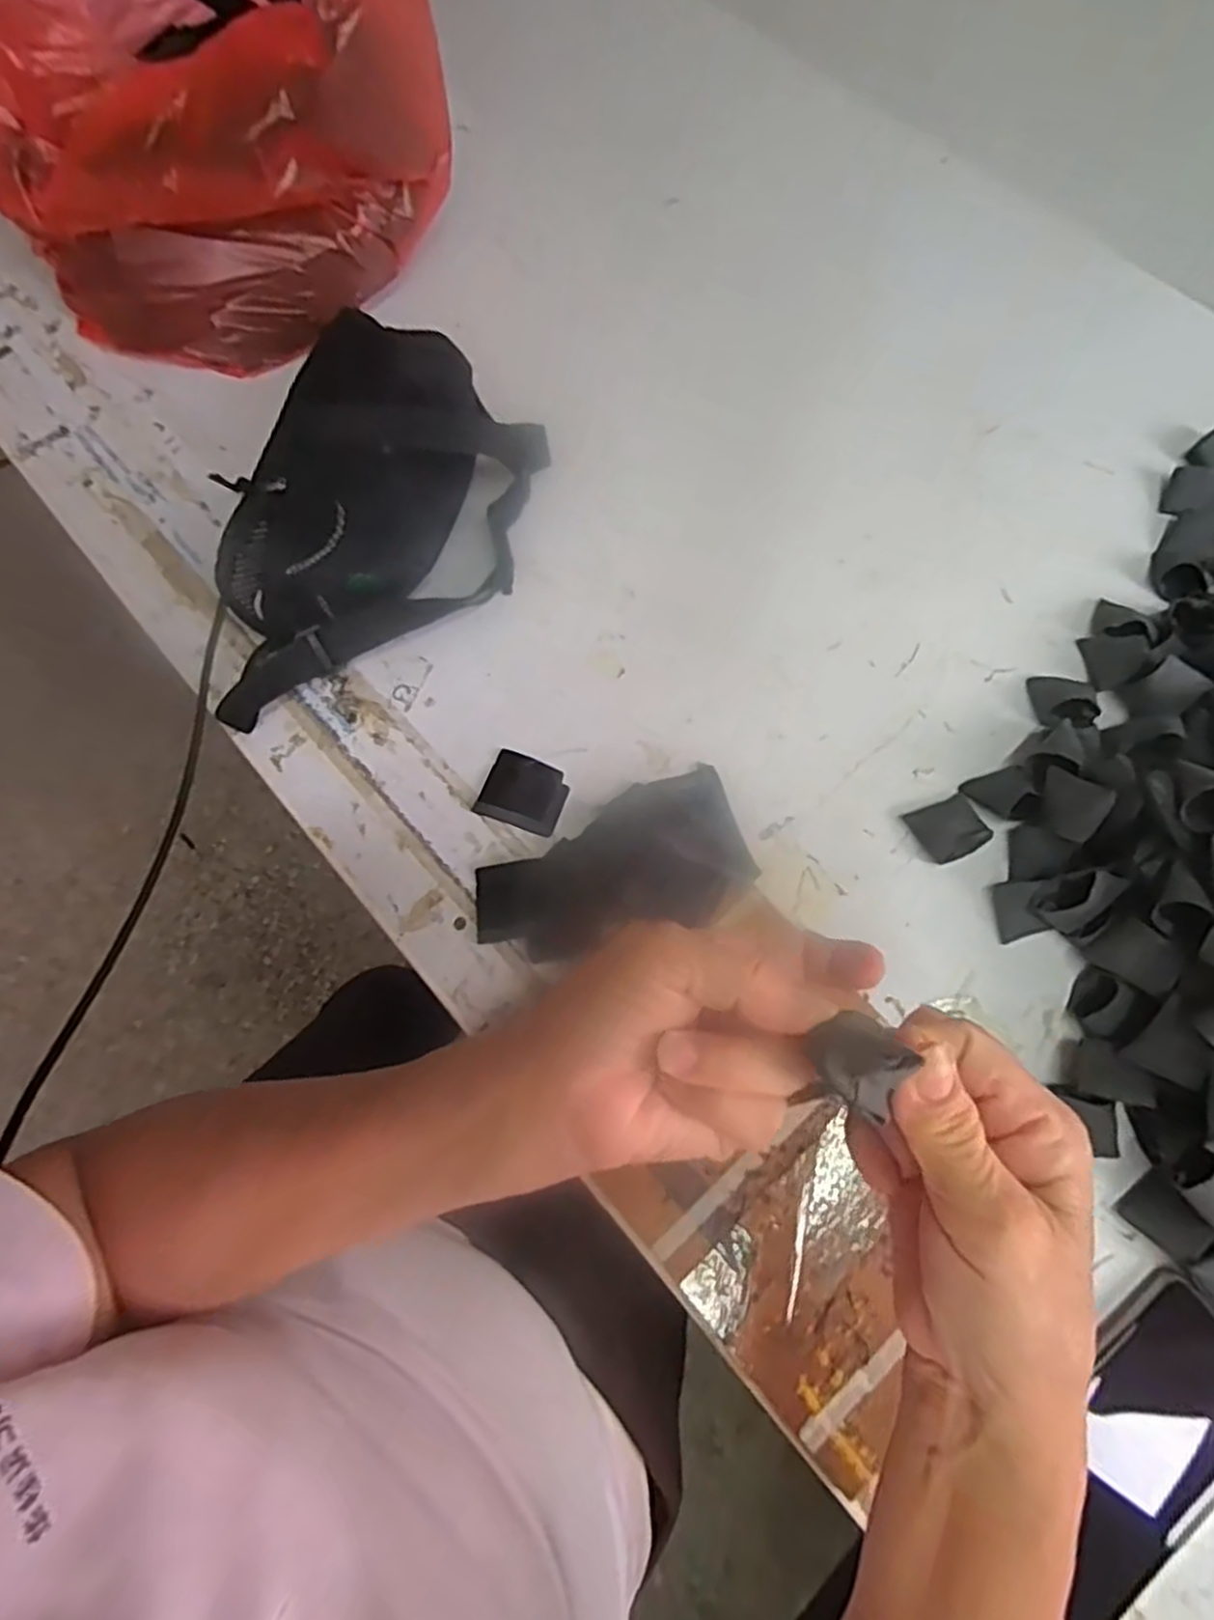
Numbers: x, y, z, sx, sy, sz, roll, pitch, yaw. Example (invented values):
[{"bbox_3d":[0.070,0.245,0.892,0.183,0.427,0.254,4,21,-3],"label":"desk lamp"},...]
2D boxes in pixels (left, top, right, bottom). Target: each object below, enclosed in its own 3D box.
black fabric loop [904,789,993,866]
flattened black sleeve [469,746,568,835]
[{"bbox_3d":[0.220,0.011,0.488,0.044,0.012,0.038,-22,71,-9],"label":"black fabric loop"},{"bbox_3d":[-0.053,-0.012,0.501,0.054,0.004,0.049,19,70,7],"label":"flattened black sleeve"}]

